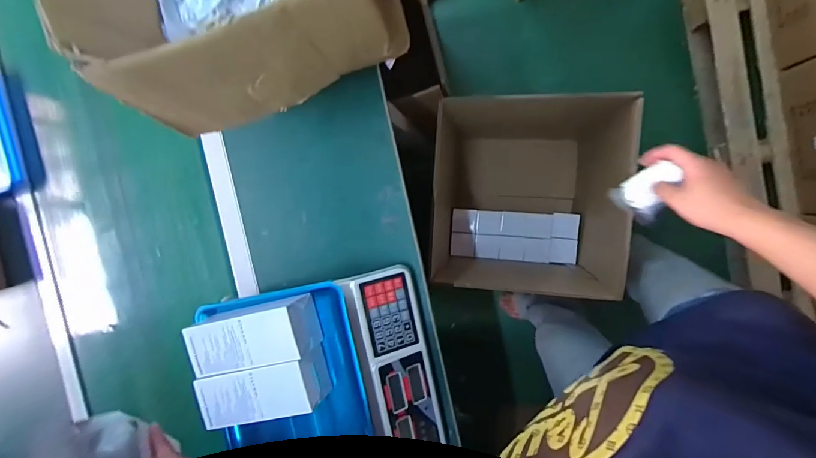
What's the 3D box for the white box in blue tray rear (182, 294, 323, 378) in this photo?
[{"bbox_3d":[-0.218,0.147,0.542,0.169,0.070,0.075,-13,92,9],"label":"white box in blue tray rear"}]

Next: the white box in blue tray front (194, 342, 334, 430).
[{"bbox_3d":[-0.202,0.223,0.551,0.162,0.070,0.077,-14,91,9],"label":"white box in blue tray front"}]

